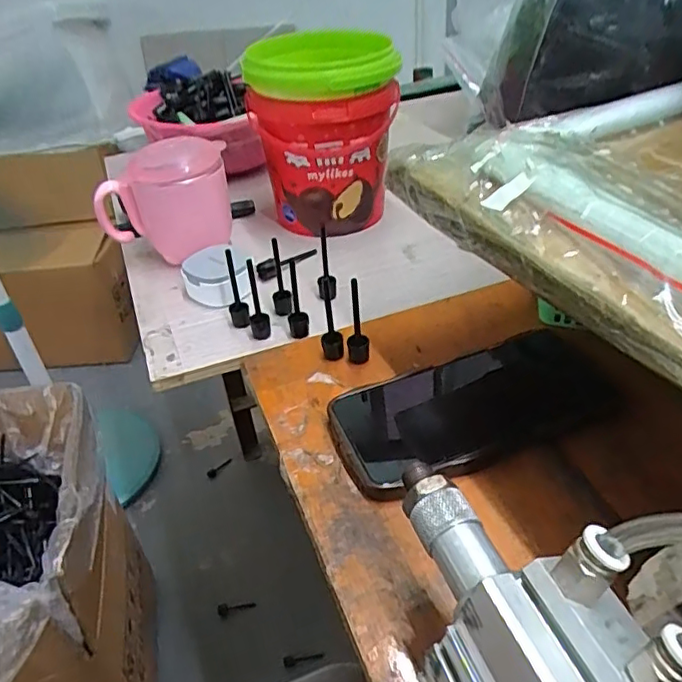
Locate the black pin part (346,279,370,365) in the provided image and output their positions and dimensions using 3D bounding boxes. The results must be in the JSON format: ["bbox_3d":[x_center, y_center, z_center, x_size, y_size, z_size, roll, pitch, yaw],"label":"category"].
[{"bbox_3d":[0.010,-0.011,0.393,0.015,0.063,0.012,-3,37,2],"label":"black pin part"}]

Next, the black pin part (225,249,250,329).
[{"bbox_3d":[-0.079,-0.037,0.443,0.014,0.061,0.017,-13,38,-10],"label":"black pin part"}]

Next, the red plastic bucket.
[{"bbox_3d":[-0.014,-0.186,0.556,0.127,0.159,0.123,-6,37,-2],"label":"red plastic bucket"}]

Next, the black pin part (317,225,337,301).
[{"bbox_3d":[-0.012,-0.060,0.470,0.015,0.071,0.013,-6,37,-2],"label":"black pin part"}]

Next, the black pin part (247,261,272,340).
[{"bbox_3d":[-0.062,-0.031,0.433,0.014,0.064,0.018,-11,38,-9],"label":"black pin part"}]

